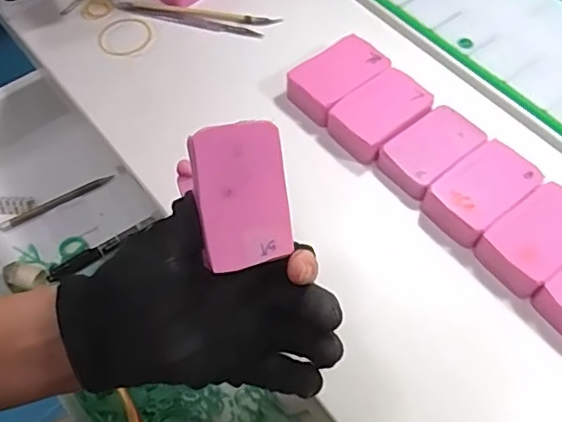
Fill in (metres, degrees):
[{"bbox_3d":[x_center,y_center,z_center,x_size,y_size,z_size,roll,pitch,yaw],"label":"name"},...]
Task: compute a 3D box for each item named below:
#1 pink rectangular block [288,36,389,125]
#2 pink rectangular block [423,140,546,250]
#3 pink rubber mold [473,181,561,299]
[{"bbox_3d":[0.044,-0.101,0.433,0.076,0.025,0.044,-38,65,-19],"label":"pink rectangular block"},{"bbox_3d":[0.132,-0.011,0.377,0.082,0.023,0.045,-36,65,-18],"label":"pink rectangular block"},{"bbox_3d":[0.165,0.017,0.360,0.073,0.026,0.045,-33,64,-17],"label":"pink rubber mold"}]

